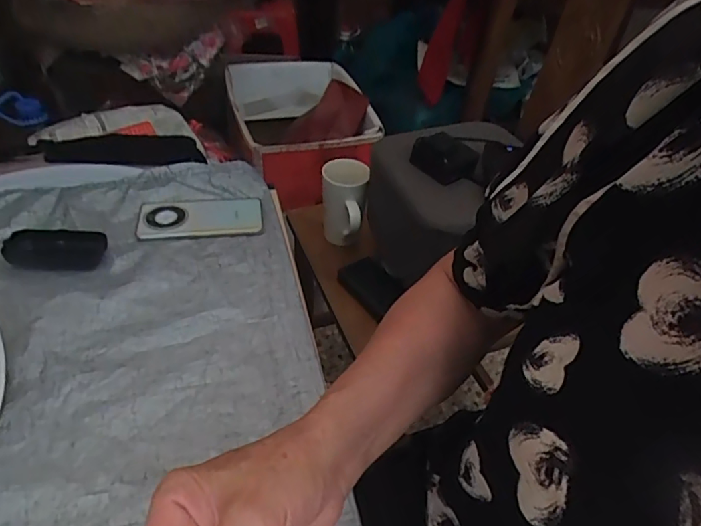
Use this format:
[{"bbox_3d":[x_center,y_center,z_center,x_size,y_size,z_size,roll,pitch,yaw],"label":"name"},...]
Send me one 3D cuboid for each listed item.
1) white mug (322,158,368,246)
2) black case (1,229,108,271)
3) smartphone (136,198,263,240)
[{"bbox_3d":[-0.013,-0.107,0.904,0.075,0.137,0.081,7,41,1],"label":"white mug"},{"bbox_3d":[-0.355,-0.018,0.606,0.102,0.022,0.052,1,42,-6],"label":"black case"},{"bbox_3d":[-0.205,-0.065,0.691,0.162,0.013,0.077,-8,43,-16],"label":"smartphone"}]

